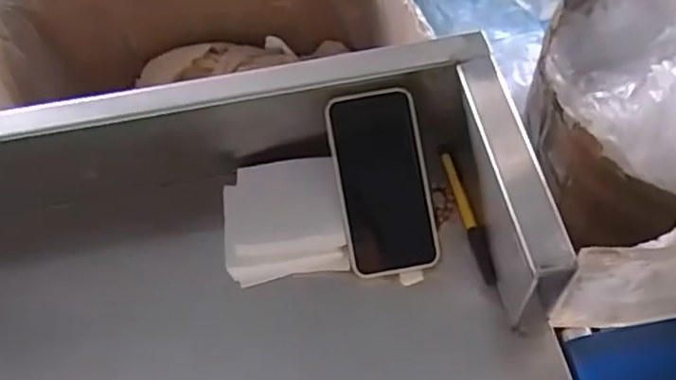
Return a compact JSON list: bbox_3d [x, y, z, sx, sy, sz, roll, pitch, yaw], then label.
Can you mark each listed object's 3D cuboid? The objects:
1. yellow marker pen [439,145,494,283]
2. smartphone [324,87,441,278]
[{"bbox_3d":[0.115,0.019,0.570,0.014,0.014,0.135,-13,57,-4],"label":"yellow marker pen"},{"bbox_3d":[0.038,-0.006,0.547,0.076,0.013,0.152,-10,89,-2],"label":"smartphone"}]

